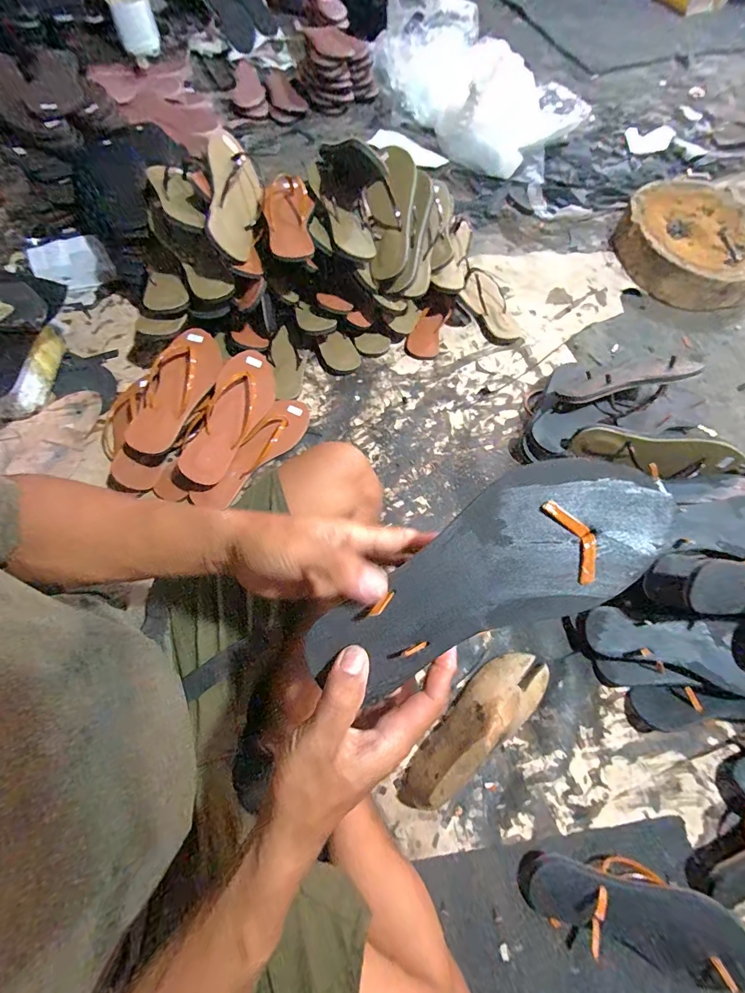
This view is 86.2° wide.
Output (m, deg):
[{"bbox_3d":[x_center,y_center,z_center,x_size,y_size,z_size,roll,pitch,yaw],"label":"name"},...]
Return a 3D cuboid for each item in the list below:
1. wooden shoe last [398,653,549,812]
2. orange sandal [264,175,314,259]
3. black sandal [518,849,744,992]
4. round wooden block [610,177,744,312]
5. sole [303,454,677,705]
[{"bbox_3d":[0.137,0.295,0.518,0.256,0.071,0.081,-32,68,-16],"label":"wooden shoe last"},{"bbox_3d":[-0.142,-0.479,0.677,0.076,0.031,0.237,-4,66,-4],"label":"orange sandal"},{"bbox_3d":[0.306,0.476,0.454,0.265,0.039,0.091,12,64,5],"label":"black sandal"},{"bbox_3d":[0.788,-0.618,0.972,0.363,0.085,0.392,1,66,-2],"label":"round wooden block"},{"bbox_3d":[0.067,0.053,0.257,0.242,0.025,0.085,-30,66,7],"label":"sole"}]

